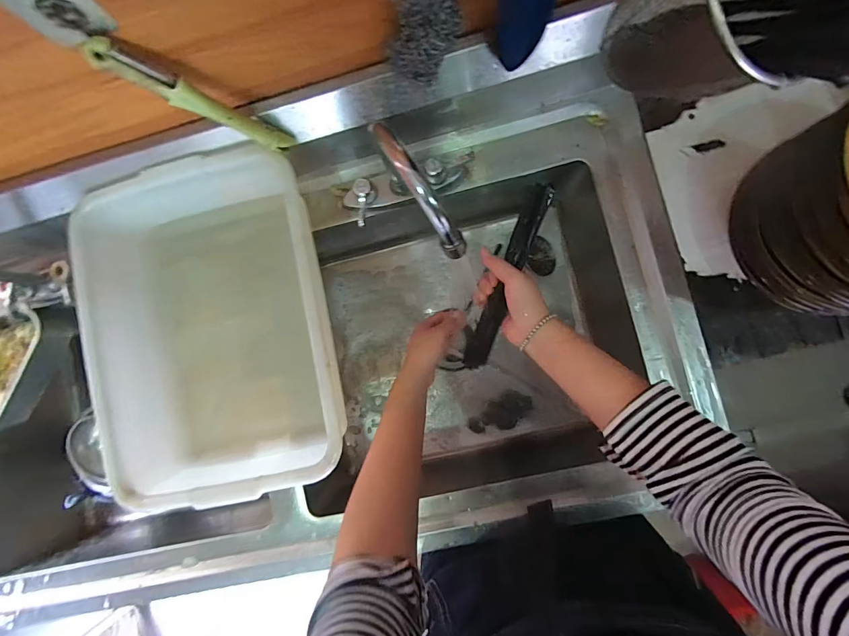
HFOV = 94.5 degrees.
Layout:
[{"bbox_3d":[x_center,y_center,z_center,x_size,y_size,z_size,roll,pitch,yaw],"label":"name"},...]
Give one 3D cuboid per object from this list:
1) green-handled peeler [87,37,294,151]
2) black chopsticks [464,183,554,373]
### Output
[{"bbox_3d":[-0.222,-0.217,0.405,0.018,0.196,0.025,6,88,39],"label":"green-handled peeler"},{"bbox_3d":[0.098,-0.039,0.483,0.029,0.015,0.246,20,116,7],"label":"black chopsticks"}]

